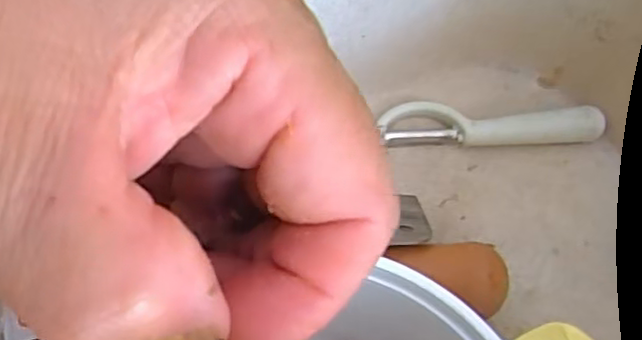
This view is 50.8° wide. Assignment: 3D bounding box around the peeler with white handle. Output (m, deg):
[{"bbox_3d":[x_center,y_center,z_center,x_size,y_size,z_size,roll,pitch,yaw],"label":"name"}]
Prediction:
[{"bbox_3d":[0.114,-0.033,0.461,0.147,0.028,0.027,1,60,-4],"label":"peeler with white handle"}]

